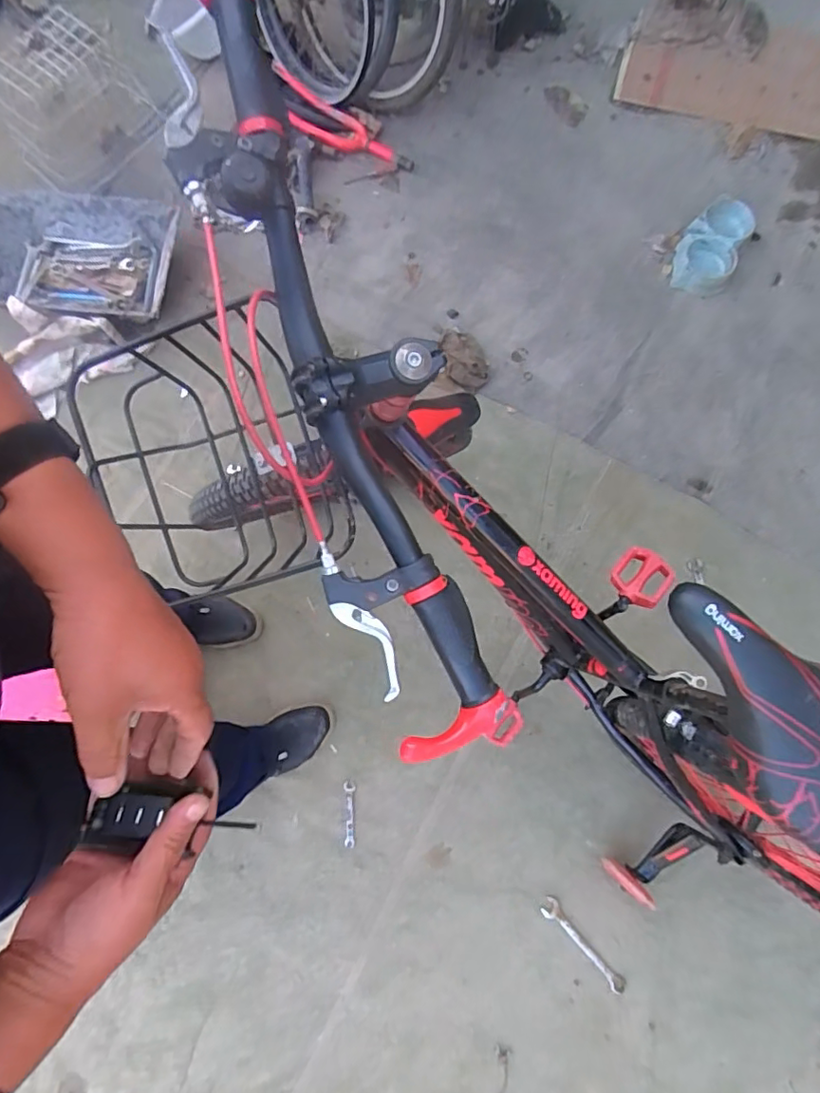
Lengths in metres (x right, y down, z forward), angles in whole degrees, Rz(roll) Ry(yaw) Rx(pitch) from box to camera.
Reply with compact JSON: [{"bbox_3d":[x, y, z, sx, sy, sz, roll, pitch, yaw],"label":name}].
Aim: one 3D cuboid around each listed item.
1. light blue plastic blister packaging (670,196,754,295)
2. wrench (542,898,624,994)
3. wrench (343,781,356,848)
[{"bbox_3d":[0.684,-0.691,1.261,0.140,0.084,0.222,26,79,8],"label":"light blue plastic blister packaging"},{"bbox_3d":[0.312,0.720,0.991,0.034,0.010,0.190,-40,83,-11],"label":"wrench"},{"bbox_3d":[-0.116,0.514,1.054,0.022,0.010,0.114,1,77,-4],"label":"wrench"}]

